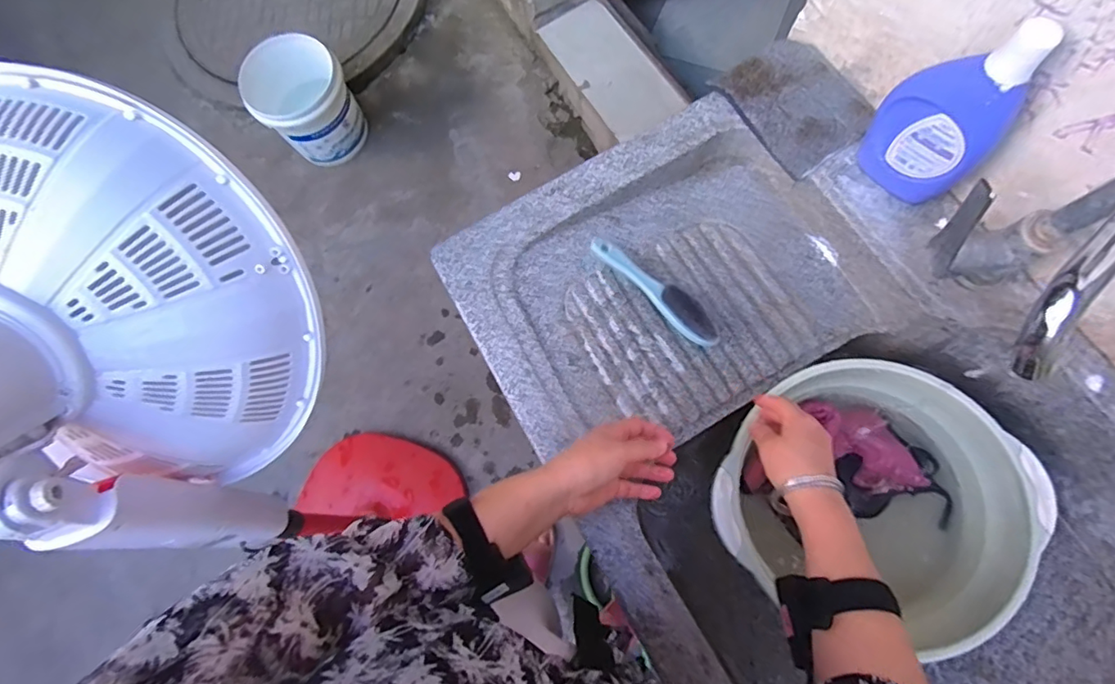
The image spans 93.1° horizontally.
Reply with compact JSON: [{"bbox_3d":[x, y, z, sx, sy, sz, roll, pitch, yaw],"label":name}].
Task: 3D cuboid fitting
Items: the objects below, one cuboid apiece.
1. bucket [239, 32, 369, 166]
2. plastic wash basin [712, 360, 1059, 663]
[{"bbox_3d":[-0.730,-0.687,1.521,0.249,0.296,0.256,-1,71,2],"label":"bucket"},{"bbox_3d":[0.346,0.170,0.603,0.300,0.113,0.272,29,75,11],"label":"plastic wash basin"}]

